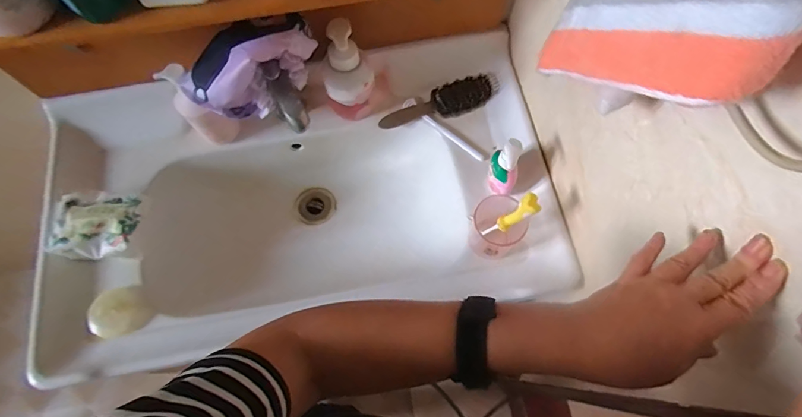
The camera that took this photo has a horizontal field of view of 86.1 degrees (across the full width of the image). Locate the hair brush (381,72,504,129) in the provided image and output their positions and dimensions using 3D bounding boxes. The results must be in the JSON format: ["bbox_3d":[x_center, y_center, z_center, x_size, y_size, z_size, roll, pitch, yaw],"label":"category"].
[{"bbox_3d":[0.071,-0.192,0.778,0.220,0.029,0.057,-20,72,-6],"label":"hair brush"}]

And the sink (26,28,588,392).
[{"bbox_3d":[-0.171,-0.013,0.758,0.815,0.206,0.451,-11,71,-3],"label":"sink"}]

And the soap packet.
[{"bbox_3d":[-0.471,0.025,0.655,0.124,0.034,0.105,7,71,3],"label":"soap packet"}]

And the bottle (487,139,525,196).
[{"bbox_3d":[0.159,-0.061,0.657,0.047,0.101,0.046,0,71,0],"label":"bottle"}]

